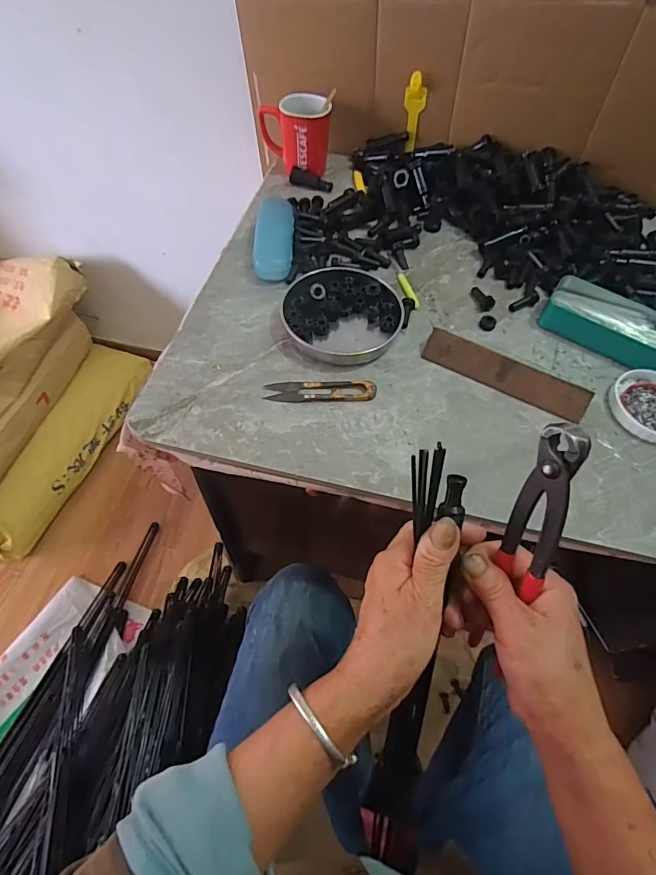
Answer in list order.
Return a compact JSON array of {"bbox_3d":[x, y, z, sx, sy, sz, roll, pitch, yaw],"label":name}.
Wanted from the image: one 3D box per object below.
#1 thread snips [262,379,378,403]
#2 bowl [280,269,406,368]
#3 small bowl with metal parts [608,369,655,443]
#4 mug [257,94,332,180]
[{"bbox_3d":[-0.007,-0.050,0.475,0.115,0.009,0.025,1,58,-3],"label":"thread snips"},{"bbox_3d":[0.016,-0.145,0.525,0.134,0.024,0.130,1,58,-2],"label":"bowl"},{"bbox_3d":[0.349,-0.035,0.480,0.086,0.016,0.085,1,58,-2],"label":"small bowl with metal parts"},{"bbox_3d":[-0.049,-0.464,0.685,0.103,0.099,0.077,39,61,19],"label":"mug"}]

